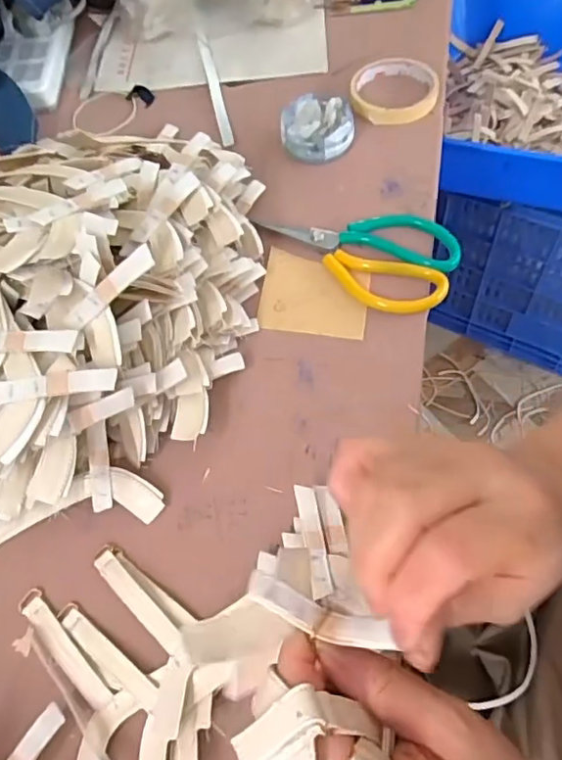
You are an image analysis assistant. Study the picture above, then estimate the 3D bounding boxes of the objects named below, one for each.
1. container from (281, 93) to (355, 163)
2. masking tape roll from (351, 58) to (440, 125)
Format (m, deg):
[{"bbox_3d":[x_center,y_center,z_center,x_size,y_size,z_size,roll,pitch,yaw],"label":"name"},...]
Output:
[{"bbox_3d":[0.036,-0.250,0.578,0.068,0.032,0.073,-3,60,5],"label":"container"},{"bbox_3d":[0.120,-0.302,0.615,0.088,0.022,0.087,-3,60,5],"label":"masking tape roll"}]

